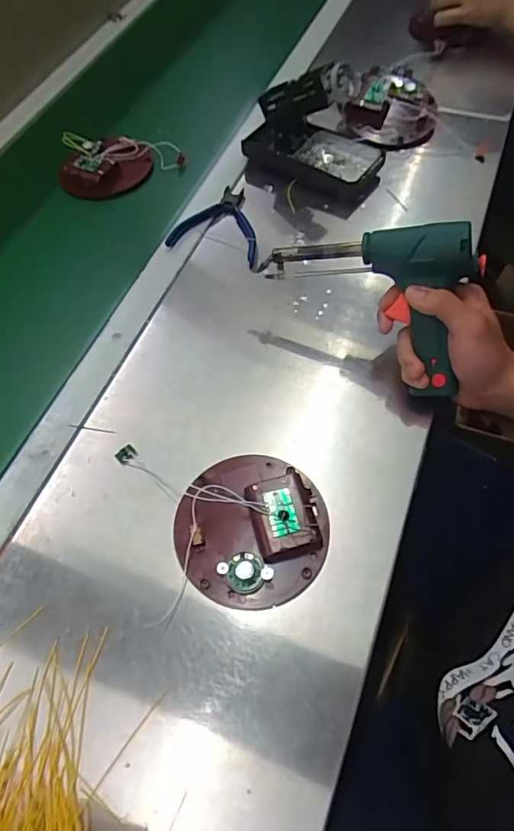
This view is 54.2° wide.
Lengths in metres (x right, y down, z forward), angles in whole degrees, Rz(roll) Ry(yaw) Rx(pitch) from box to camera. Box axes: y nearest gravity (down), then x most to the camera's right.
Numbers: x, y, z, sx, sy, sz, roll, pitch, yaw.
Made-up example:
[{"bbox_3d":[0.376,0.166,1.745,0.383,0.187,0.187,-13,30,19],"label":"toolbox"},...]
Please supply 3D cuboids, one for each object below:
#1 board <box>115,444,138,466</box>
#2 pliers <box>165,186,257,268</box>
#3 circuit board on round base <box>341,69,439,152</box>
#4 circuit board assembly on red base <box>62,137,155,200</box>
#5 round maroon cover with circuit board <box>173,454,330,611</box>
[{"bbox_3d":[-0.116,0.034,0.446,0.017,0.006,0.014,-39,64,-17],"label":"board"},{"bbox_3d":[-0.032,-0.227,0.583,0.104,0.018,0.116,19,63,15],"label":"pliers"},{"bbox_3d":[0.164,-0.383,0.626,0.106,0.025,0.113,-24,82,-12],"label":"circuit board on round base"},{"bbox_3d":[-0.188,-0.323,0.647,0.102,0.022,0.105,-2,60,3],"label":"circuit board assembly on red base"},{"bbox_3d":[-0.004,0.084,0.394,0.116,0.029,0.119,-2,60,3],"label":"round maroon cover with circuit board"}]

